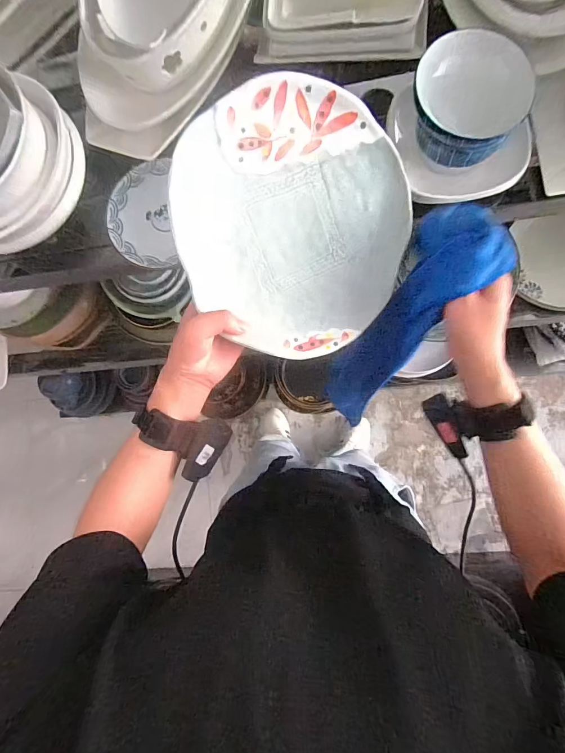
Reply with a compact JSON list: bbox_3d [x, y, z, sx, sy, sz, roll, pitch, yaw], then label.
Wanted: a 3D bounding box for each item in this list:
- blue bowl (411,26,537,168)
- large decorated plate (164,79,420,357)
[{"bbox_3d":[0.216,-0.317,0.429,0.132,0.068,0.100,24,88,9],"label":"blue bowl"},{"bbox_3d":[0.015,-0.145,0.363,0.230,0.022,0.241,-4,104,-16],"label":"large decorated plate"}]

